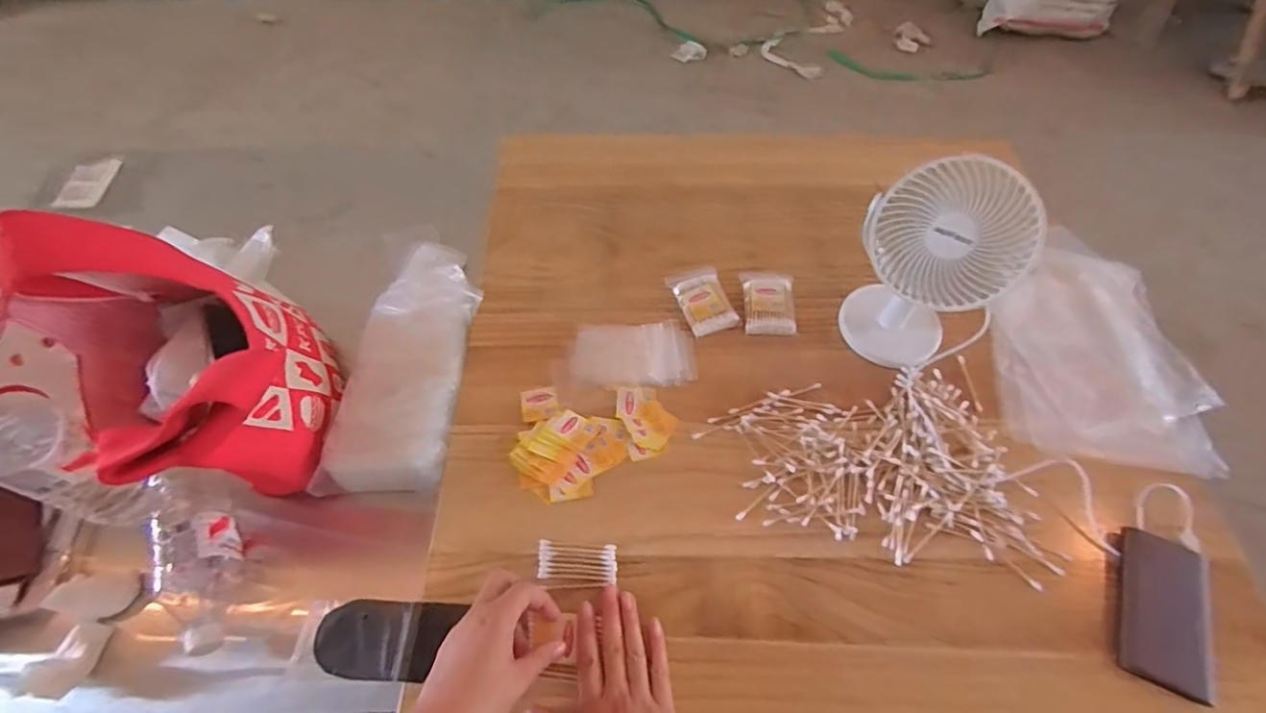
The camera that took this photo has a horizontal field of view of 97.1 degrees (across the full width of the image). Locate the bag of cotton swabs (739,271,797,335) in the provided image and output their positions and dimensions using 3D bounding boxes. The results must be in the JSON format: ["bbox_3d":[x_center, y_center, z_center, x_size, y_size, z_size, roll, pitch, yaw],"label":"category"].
[{"bbox_3d":[0.169,-0.071,0.688,0.064,0.017,0.095,0,58,1],"label":"bag of cotton swabs"}]

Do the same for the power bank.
[{"bbox_3d":[0.478,0.226,0.498,0.072,0.012,0.133,23,61,14],"label":"power bank"}]

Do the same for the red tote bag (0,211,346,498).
[{"bbox_3d":[-0.427,0.008,0.528,0.192,0.230,0.217,-16,60,-10],"label":"red tote bag"}]

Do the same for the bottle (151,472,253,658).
[{"bbox_3d":[-0.432,0.199,0.557,0.070,0.067,0.187,-19,60,-12],"label":"bottle"}]

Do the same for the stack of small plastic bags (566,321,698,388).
[{"bbox_3d":[0.000,-0.002,0.639,0.140,0.013,0.079,-3,58,-1],"label":"stack of small plastic bags"}]

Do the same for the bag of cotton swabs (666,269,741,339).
[{"bbox_3d":[0.087,-0.069,0.689,0.061,0.011,0.090,-15,59,-9],"label":"bag of cotton swabs"}]

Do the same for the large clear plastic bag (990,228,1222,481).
[{"bbox_3d":[0.547,-0.013,0.656,0.229,0.038,0.307,11,59,7],"label":"large clear plastic bag"}]

